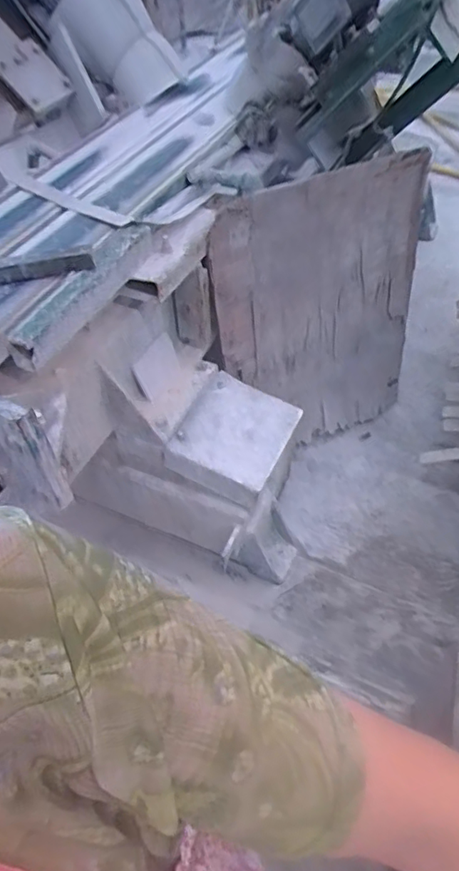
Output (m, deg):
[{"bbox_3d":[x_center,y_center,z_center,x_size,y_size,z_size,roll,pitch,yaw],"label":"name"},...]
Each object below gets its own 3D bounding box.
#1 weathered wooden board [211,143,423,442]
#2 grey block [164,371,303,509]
[{"bbox_3d":[0.240,-0.275,1.367,0.519,0.718,0.048,-19,43,-8],"label":"weathered wooden board"},{"bbox_3d":[0.008,0.001,1.200,0.223,0.066,0.285,29,57,6],"label":"grey block"}]

